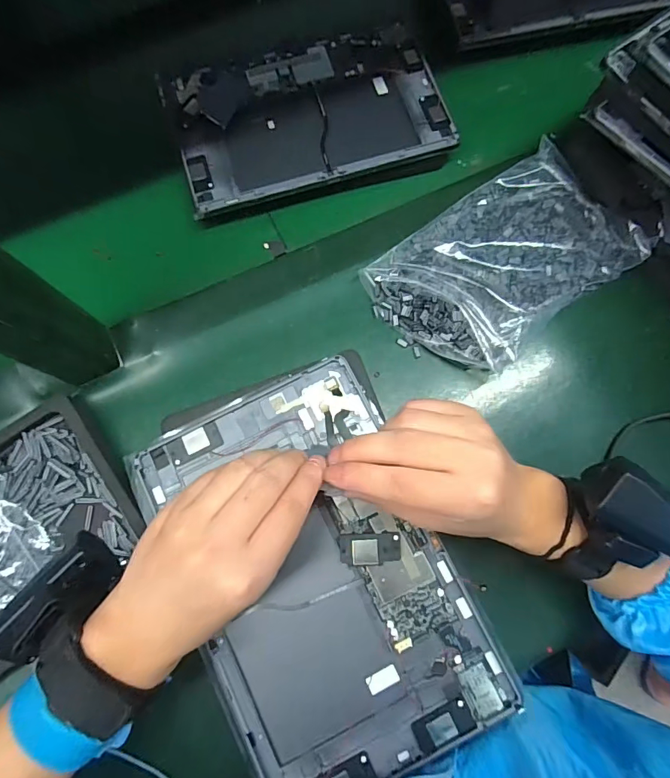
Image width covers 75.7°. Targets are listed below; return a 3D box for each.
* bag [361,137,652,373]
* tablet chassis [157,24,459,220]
[{"bbox_3d":[0.149,-0.115,0.387,0.220,0.027,0.142,-37,79,-9],"label":"bag"},{"bbox_3d":[-0.027,-0.263,0.421,0.250,0.028,0.159,-17,76,-5],"label":"tablet chassis"}]

